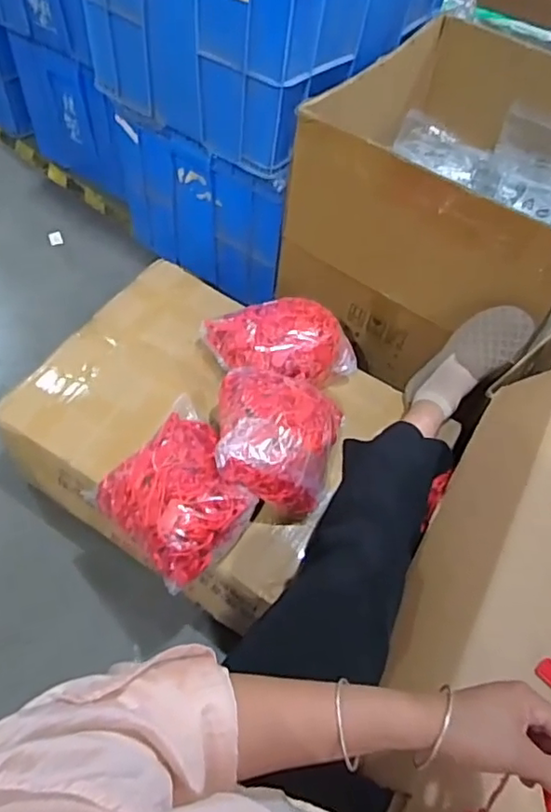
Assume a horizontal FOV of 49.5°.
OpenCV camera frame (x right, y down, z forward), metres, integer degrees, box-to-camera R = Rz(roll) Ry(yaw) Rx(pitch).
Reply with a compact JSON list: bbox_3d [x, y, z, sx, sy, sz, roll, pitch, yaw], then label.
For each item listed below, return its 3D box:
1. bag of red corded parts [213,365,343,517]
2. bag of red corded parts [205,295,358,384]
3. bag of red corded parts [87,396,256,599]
[{"bbox_3d":[0.001,0.043,0.872,0.182,0.126,0.190,11,55,2],"label":"bag of red corded parts"},{"bbox_3d":[0.012,-0.101,1.006,0.224,0.109,0.163,-17,59,-17],"label":"bag of red corded parts"},{"bbox_3d":[-0.137,0.121,0.845,0.187,0.117,0.219,-32,64,-25],"label":"bag of red corded parts"}]

